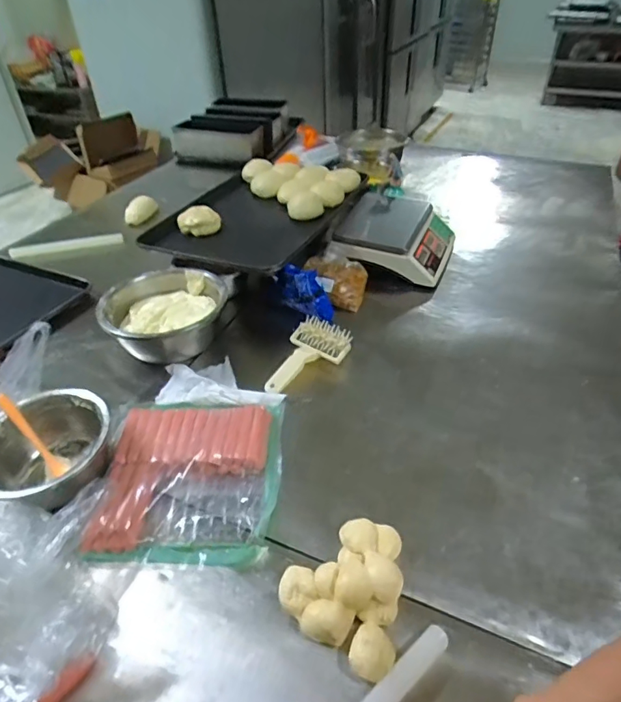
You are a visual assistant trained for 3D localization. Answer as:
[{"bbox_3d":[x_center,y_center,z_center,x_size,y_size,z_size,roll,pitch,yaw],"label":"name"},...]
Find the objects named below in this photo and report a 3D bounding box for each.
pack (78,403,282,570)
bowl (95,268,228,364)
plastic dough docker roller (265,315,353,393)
[{"bbox_3d":[-0.177,0.183,0.732,0.257,0.042,0.280,-1,38,1],"label":"pack"},{"bbox_3d":[-0.295,-0.069,0.992,0.240,0.116,0.228,-1,38,1],"label":"bowl"},{"bbox_3d":[-0.018,0.010,0.932,0.114,0.058,0.195,30,48,34],"label":"plastic dough docker roller"}]

